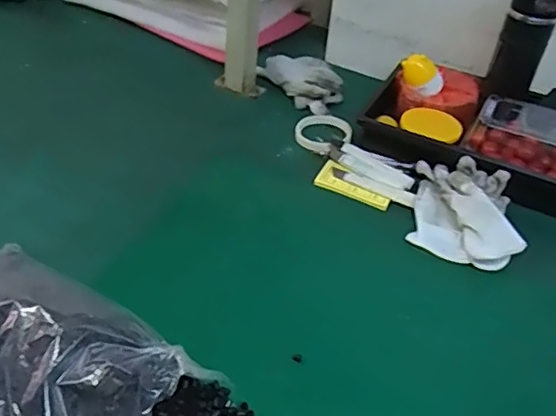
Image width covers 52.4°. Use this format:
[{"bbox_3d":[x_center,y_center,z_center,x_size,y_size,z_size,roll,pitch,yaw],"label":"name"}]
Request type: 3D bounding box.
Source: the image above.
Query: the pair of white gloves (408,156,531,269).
[{"bbox_3d":[0.247,0.002,0.738,0.141,0.041,0.165,15,41,12],"label":"pair of white gloves"}]

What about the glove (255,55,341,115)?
[{"bbox_3d":[0.049,-0.228,0.988,0.103,0.045,0.152,-26,49,-32],"label":"glove"}]

